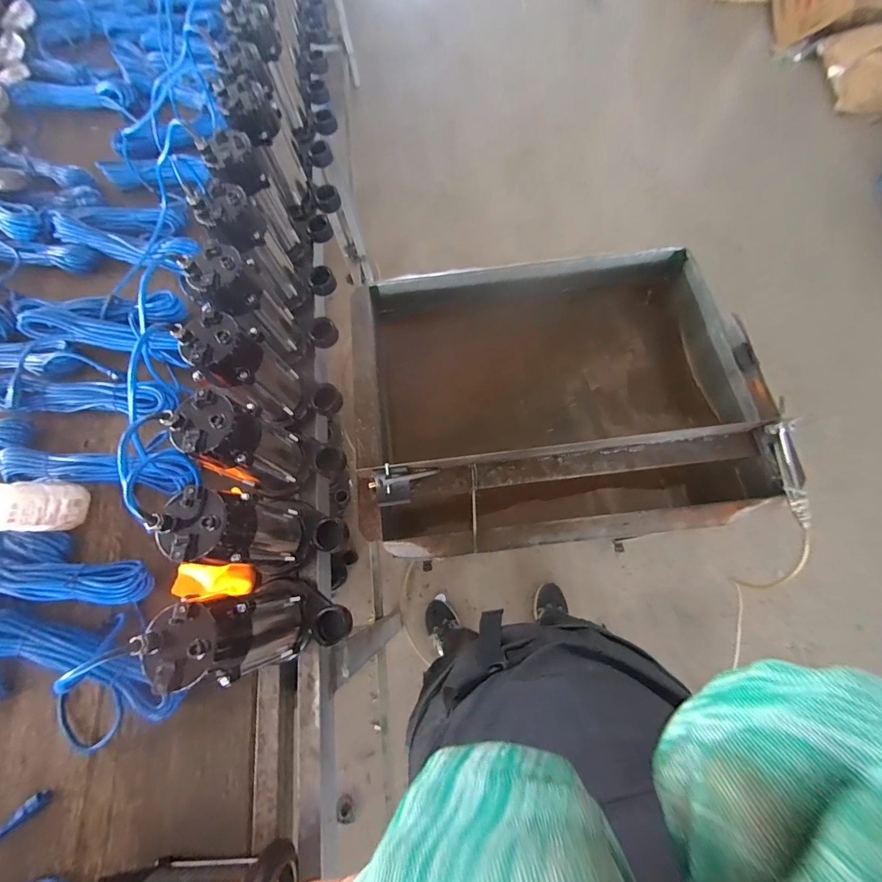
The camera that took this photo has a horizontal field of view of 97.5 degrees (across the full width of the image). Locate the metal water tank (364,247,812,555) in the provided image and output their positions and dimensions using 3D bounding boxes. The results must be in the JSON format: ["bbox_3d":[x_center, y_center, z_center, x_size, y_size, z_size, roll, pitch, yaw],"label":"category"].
[{"bbox_3d":[0.217,-0.087,0.844,0.744,0.269,0.594,-6,70,1],"label":"metal water tank"}]

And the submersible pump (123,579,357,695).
[{"bbox_3d":[-0.235,0.247,0.509,0.142,0.229,0.115,-13,70,-2],"label":"submersible pump"}]

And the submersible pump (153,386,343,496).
[{"bbox_3d":[-0.282,0.013,0.585,0.107,0.214,0.109,20,73,10],"label":"submersible pump"}]

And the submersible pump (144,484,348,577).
[{"bbox_3d":[-0.249,0.138,0.544,0.154,0.219,0.107,11,71,7],"label":"submersible pump"}]

